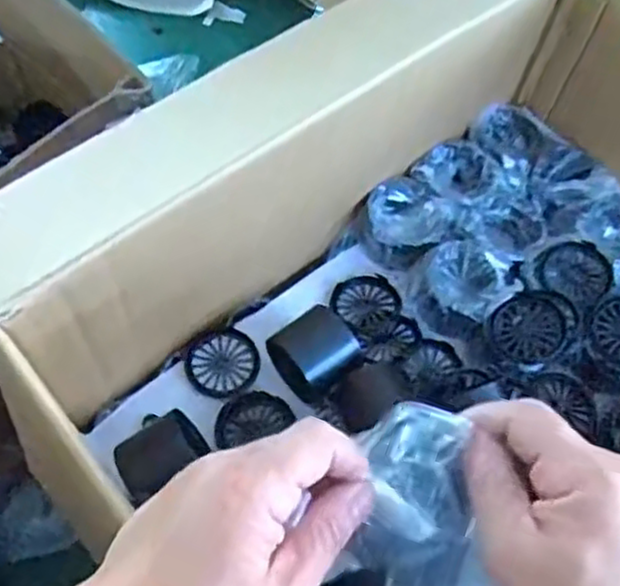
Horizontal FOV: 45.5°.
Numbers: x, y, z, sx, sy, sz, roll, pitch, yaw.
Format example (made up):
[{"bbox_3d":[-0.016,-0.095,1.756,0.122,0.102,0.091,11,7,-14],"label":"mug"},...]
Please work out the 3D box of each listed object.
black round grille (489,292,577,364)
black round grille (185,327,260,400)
[{"bbox_3d":[0.165,0.024,0.549,0.055,0.013,0.055,-4,73,13],"label":"black round grille"},{"bbox_3d":[-0.067,0.053,0.567,0.055,0.004,0.056,2,60,-3],"label":"black round grille"}]

